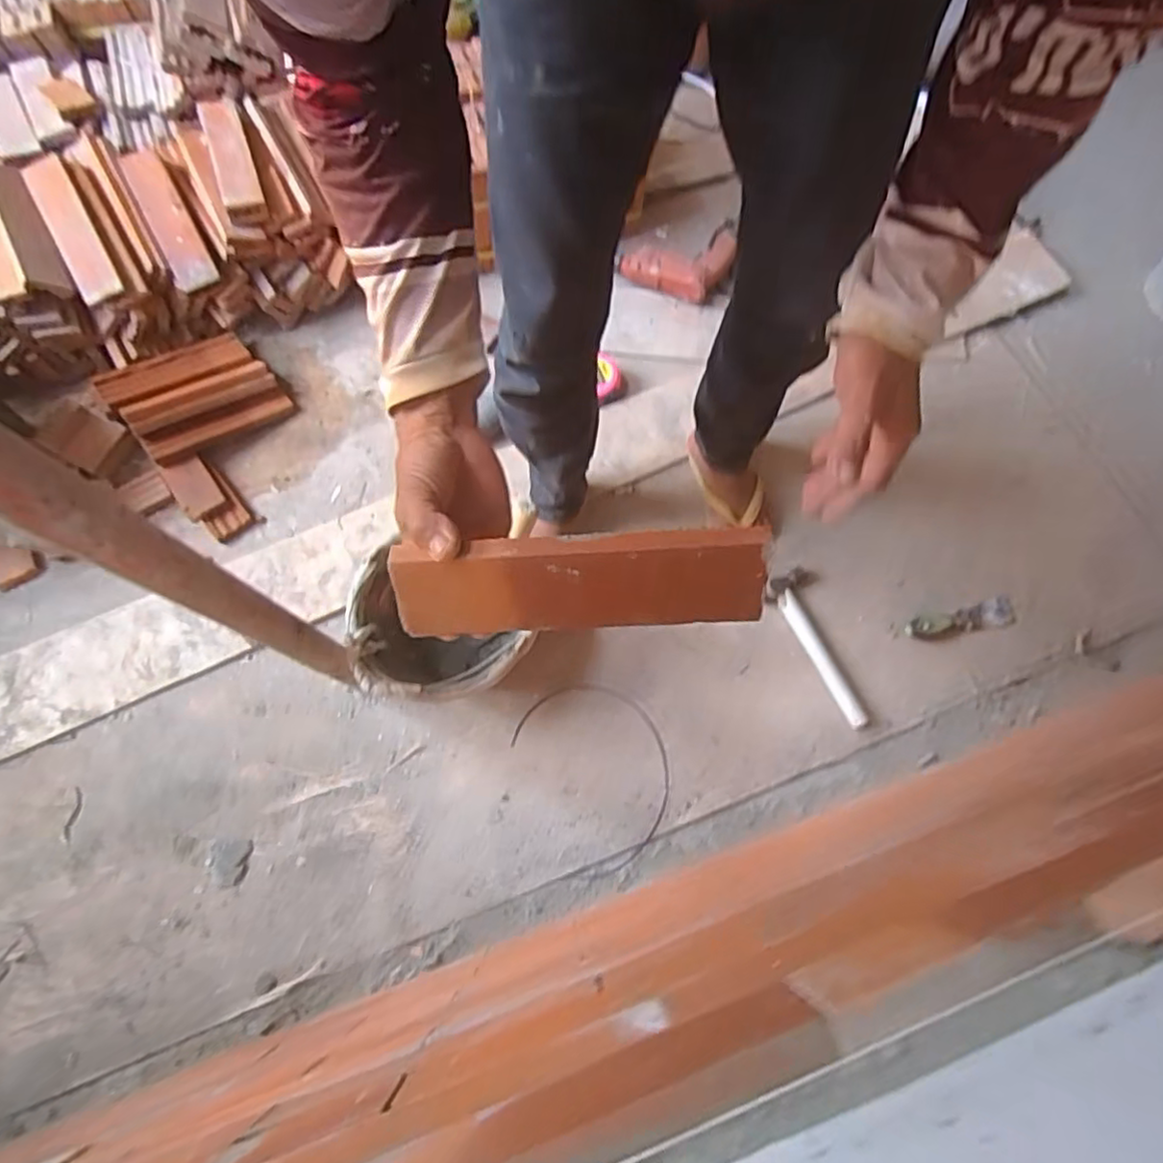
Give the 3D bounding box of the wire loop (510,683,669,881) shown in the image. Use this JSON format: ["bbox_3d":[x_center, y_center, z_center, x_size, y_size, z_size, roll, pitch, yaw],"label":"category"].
[{"bbox_3d":[0.029,0.273,0.966,0.198,0.011,0.266,-25,72,-11],"label":"wire loop"}]

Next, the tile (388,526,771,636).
[{"bbox_3d":[-0.001,0.002,0.417,0.228,0.018,0.060,-4,108,-1],"label":"tile"}]

